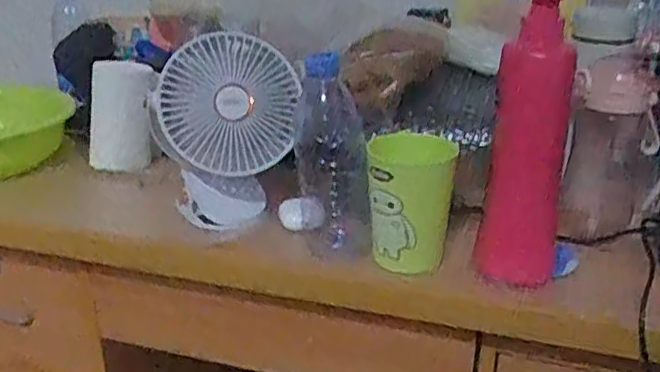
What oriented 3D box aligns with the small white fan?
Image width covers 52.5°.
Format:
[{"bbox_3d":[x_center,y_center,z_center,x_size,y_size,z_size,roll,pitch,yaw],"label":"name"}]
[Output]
[{"bbox_3d":[-0.105,-0.049,0.695,0.144,0.189,0.082,-1,24,-1],"label":"small white fan"}]

